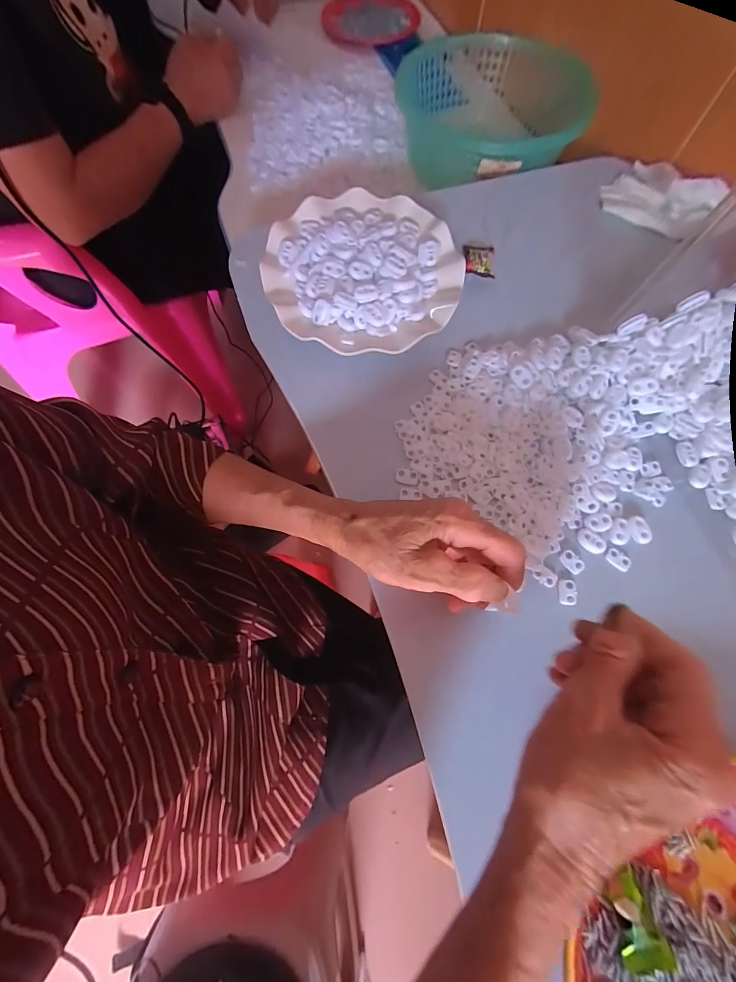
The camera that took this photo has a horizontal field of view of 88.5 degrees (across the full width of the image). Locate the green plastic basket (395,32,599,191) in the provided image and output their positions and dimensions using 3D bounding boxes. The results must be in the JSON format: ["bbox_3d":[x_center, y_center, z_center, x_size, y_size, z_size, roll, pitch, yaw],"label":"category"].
[{"bbox_3d":[0.166,-0.457,0.470,0.205,0.116,0.190,41,75,13],"label":"green plastic basket"}]

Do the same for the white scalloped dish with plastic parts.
[{"bbox_3d":[-0.002,-0.201,0.344,0.172,0.031,0.173,0,70,0],"label":"white scalloped dish with plastic parts"}]

